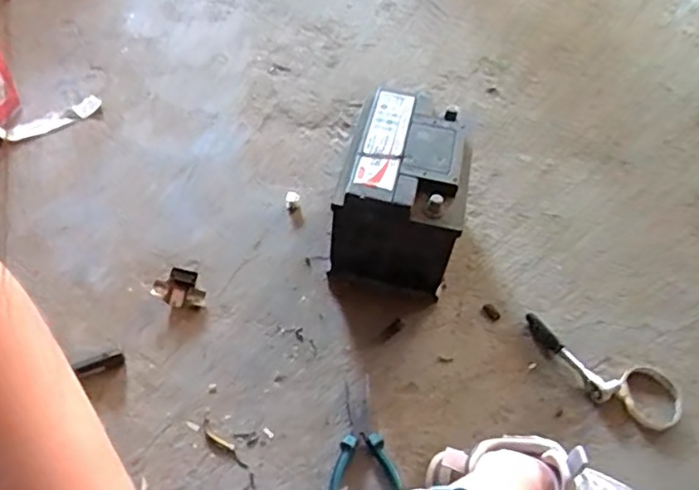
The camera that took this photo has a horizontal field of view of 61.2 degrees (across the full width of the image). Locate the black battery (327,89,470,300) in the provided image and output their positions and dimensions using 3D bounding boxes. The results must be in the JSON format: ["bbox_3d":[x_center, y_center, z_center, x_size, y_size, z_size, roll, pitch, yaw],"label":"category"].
[{"bbox_3d":[0.074,-0.069,0.859,0.163,0.189,0.228,12,52,4],"label":"black battery"}]

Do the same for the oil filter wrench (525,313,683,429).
[{"bbox_3d":[0.336,0.172,0.796,0.215,0.019,0.084,22,54,12],"label":"oil filter wrench"}]

